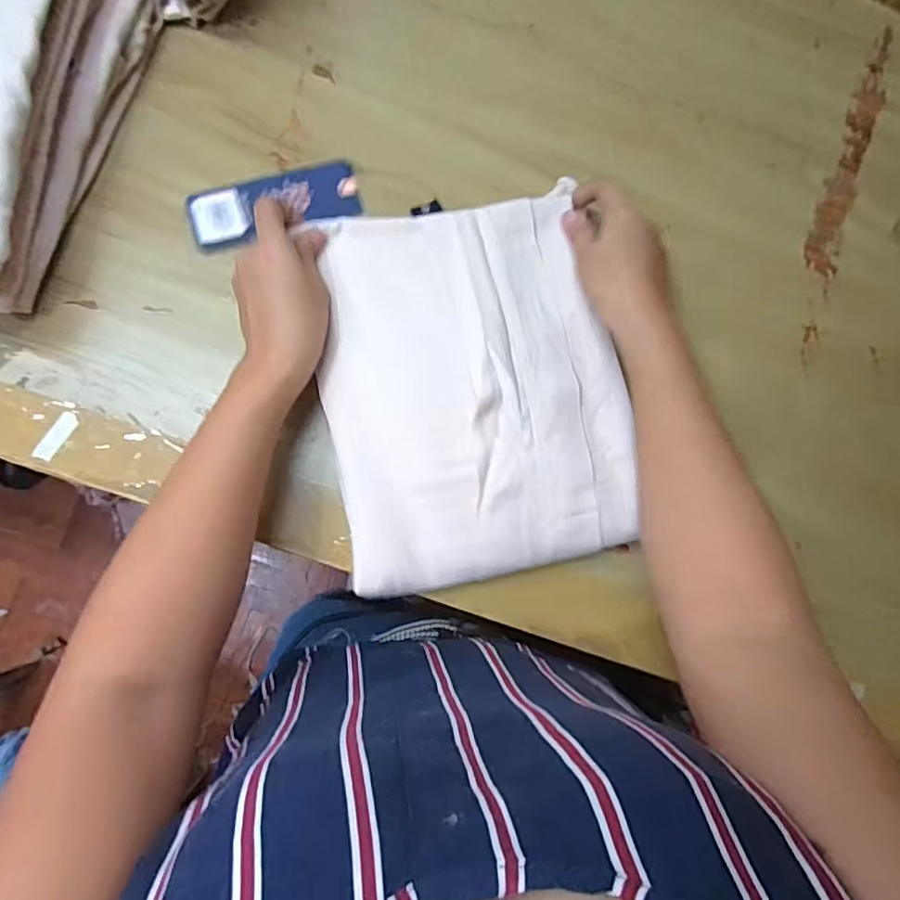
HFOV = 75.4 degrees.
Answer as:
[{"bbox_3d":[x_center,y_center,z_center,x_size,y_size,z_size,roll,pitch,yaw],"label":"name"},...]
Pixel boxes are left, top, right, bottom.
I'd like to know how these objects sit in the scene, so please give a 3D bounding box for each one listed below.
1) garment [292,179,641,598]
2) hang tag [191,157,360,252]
[{"bbox_3d":[0.018,-0.046,0.386,0.197,0.026,0.249,-11,84,-7],"label":"garment"},{"bbox_3d":[-0.127,-0.179,0.424,0.120,0.007,0.047,-18,80,-9],"label":"hang tag"}]

